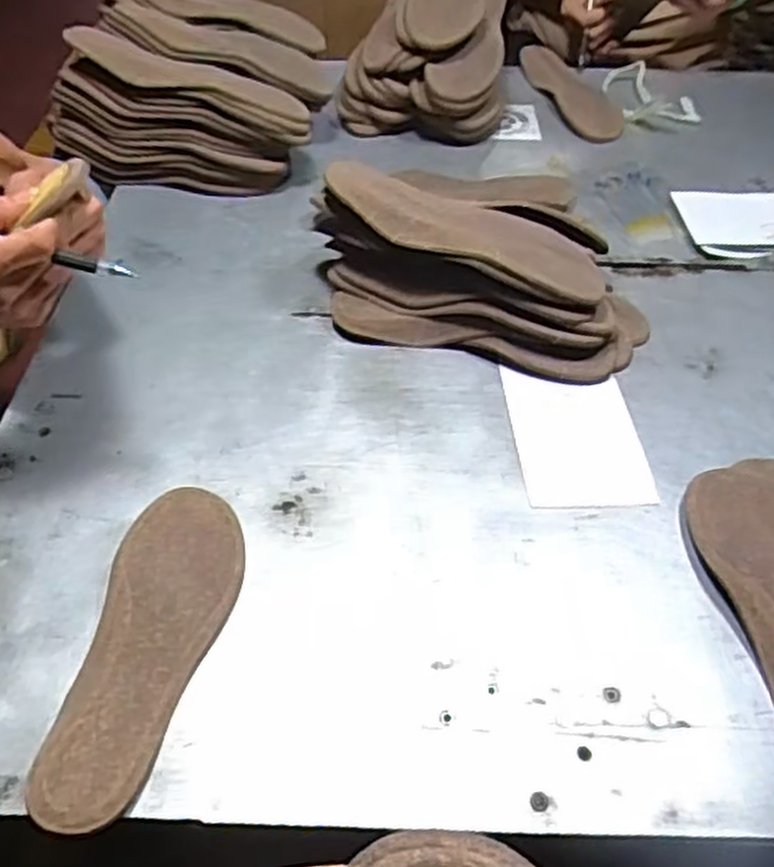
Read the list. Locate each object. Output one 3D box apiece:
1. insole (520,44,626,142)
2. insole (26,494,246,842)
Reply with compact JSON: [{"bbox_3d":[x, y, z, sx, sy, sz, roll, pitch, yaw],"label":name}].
[{"bbox_3d":[0.241,-0.454,1.031,0.080,0.020,0.244,-12,49,-10],"label":"insole"},{"bbox_3d":[-0.151,0.131,0.504,0.079,0.028,0.234,6,48,5],"label":"insole"}]

